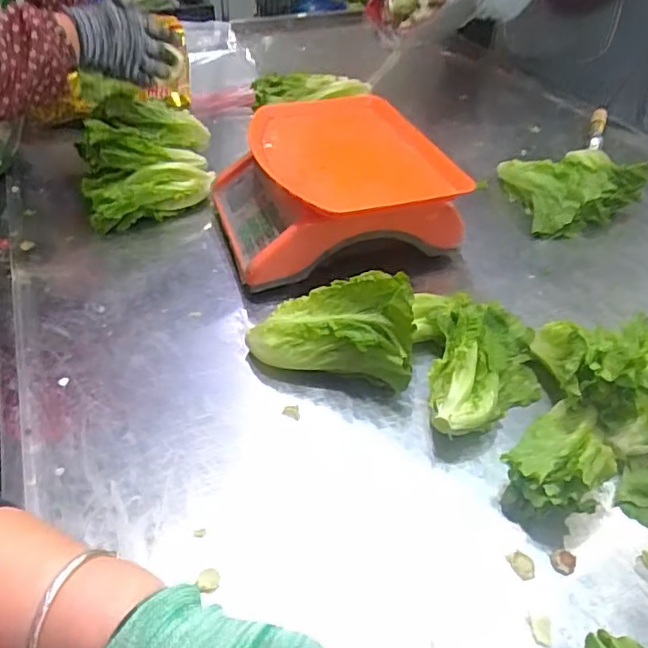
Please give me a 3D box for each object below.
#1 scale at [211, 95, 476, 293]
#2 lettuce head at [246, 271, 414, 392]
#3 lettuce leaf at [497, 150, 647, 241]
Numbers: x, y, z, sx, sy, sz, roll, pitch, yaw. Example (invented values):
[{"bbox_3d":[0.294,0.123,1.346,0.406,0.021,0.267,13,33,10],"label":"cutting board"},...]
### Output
[{"bbox_3d":[0.007,-0.187,0.805,0.288,0.139,0.282,-11,43,-13],"label":"scale"},{"bbox_3d":[0.007,0.006,0.625,0.170,0.101,0.078,9,42,8],"label":"lettuce head"},{"bbox_3d":[0.377,-0.210,0.905,0.174,0.069,0.154,-9,42,-11],"label":"lettuce leaf"}]

